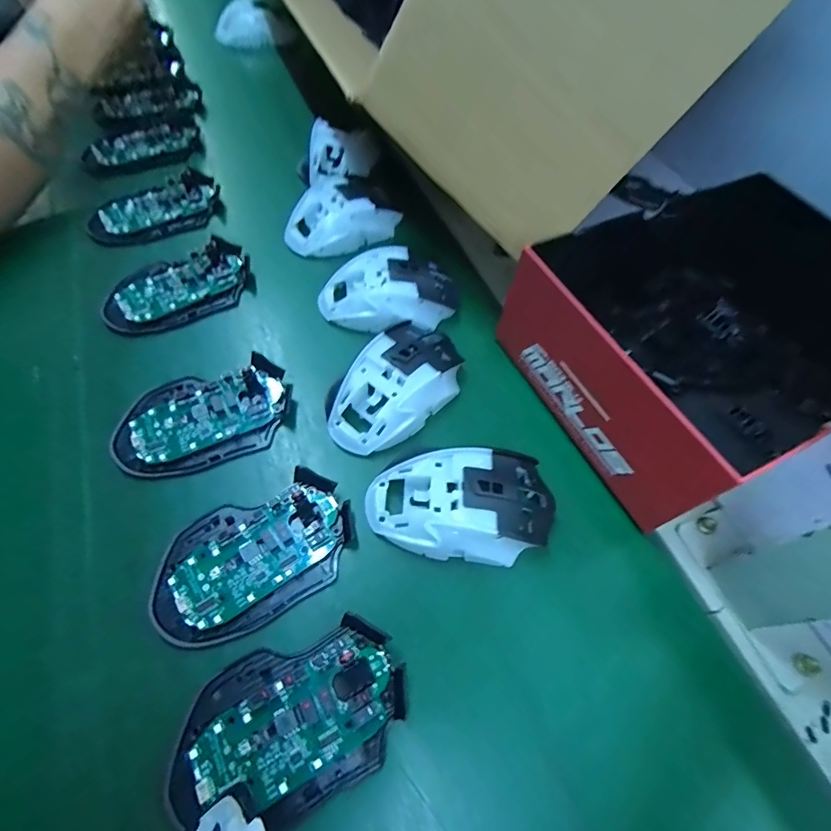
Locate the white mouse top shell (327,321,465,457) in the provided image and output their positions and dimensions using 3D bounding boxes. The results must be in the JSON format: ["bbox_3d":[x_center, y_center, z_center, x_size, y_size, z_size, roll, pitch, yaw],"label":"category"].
[{"bbox_3d":[-0.012,-0.023,0.305,0.061,0.028,0.110,36,65,15],"label":"white mouse top shell"}]

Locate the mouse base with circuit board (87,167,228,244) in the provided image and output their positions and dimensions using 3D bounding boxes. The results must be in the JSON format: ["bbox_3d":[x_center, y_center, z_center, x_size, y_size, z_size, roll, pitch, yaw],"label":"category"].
[{"bbox_3d":[-0.239,-0.189,0.403,0.116,0.027,0.057,-28,67,-18],"label":"mouse base with circuit board"}]

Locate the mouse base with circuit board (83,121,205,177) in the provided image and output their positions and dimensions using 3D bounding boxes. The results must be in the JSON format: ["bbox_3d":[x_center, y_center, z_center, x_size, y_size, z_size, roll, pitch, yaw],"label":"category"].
[{"bbox_3d":[-0.284,-0.281,0.456,0.116,0.025,0.051,-23,65,-16],"label":"mouse base with circuit board"}]

